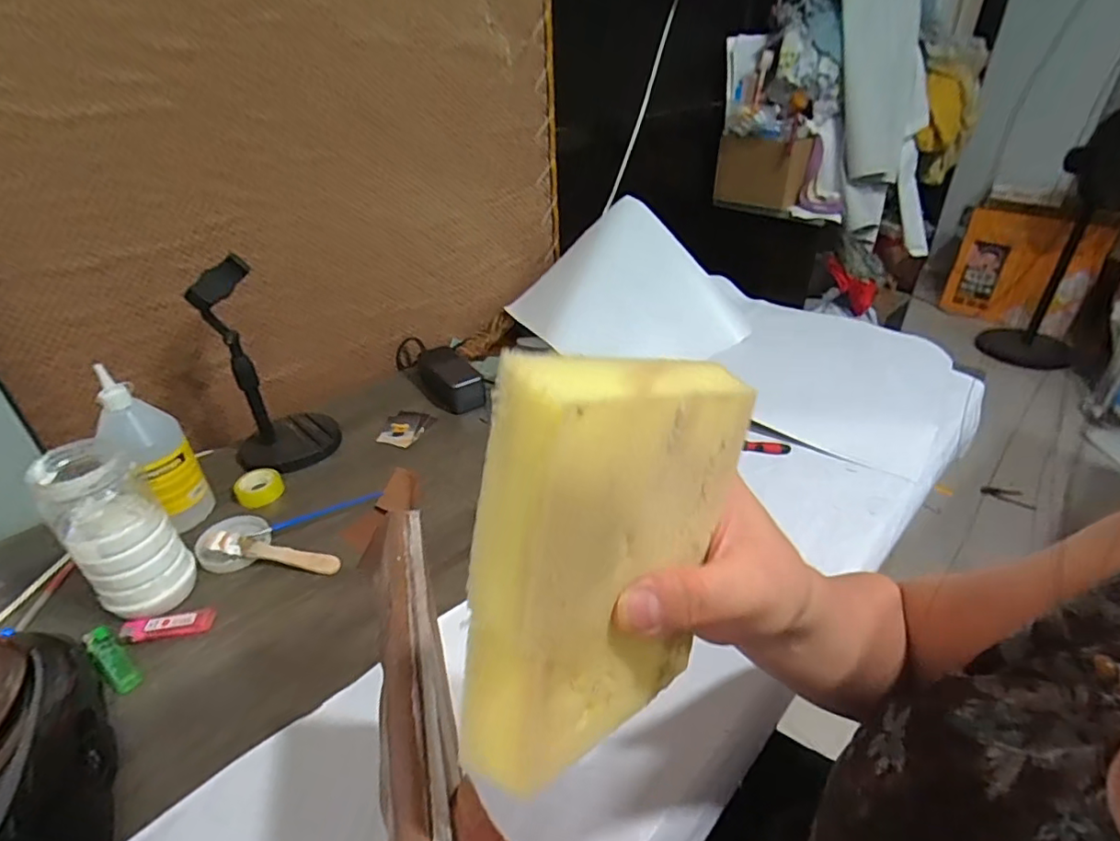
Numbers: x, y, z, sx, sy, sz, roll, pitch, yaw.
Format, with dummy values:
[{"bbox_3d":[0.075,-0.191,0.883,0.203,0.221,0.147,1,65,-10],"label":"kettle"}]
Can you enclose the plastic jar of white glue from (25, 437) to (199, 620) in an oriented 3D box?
[{"bbox_3d":[-0.403,0.104,0.520,0.070,0.166,0.075,-1,34,1],"label":"plastic jar of white glue"}]

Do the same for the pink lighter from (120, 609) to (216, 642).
[{"bbox_3d":[-0.367,0.191,0.529,0.078,0.009,0.025,-7,34,-8],"label":"pink lighter"}]

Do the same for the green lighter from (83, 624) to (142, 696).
[{"bbox_3d":[-0.400,0.211,0.503,0.091,0.007,0.020,23,41,32],"label":"green lighter"}]

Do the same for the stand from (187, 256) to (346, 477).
[{"bbox_3d":[-0.366,-0.068,0.695,0.123,0.248,0.095,-24,40,-29],"label":"stand"}]

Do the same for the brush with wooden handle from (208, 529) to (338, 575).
[{"bbox_3d":[-0.300,0.139,0.592,0.143,0.010,0.025,14,47,3],"label":"brush with wooden handle"}]

